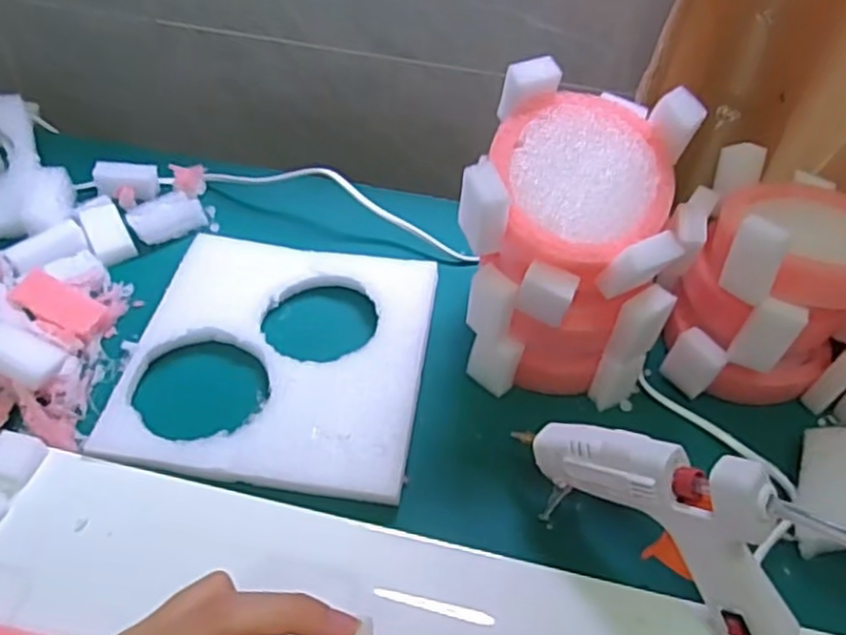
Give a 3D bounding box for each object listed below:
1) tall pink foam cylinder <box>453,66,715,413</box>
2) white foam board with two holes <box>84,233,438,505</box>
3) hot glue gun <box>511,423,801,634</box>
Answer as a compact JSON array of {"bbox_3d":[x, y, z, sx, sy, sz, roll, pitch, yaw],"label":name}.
[{"bbox_3d":[0.083,-0.038,0.414,0.121,0.158,0.106,17,52,11],"label":"tall pink foam cylinder"},{"bbox_3d":[-0.088,0.019,0.449,0.176,0.005,0.182,7,51,4],"label":"white foam board with two holes"},{"bbox_3d":[0.121,0.095,0.329,0.161,0.104,0.023,36,58,24],"label":"hot glue gun"}]

